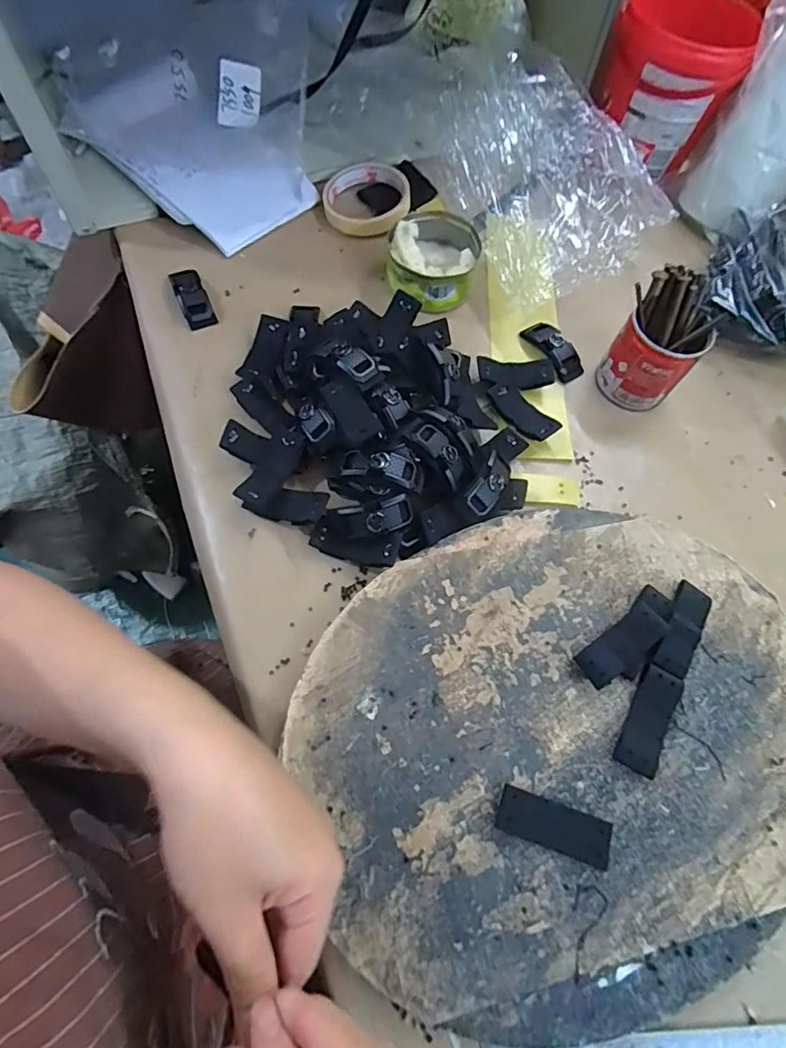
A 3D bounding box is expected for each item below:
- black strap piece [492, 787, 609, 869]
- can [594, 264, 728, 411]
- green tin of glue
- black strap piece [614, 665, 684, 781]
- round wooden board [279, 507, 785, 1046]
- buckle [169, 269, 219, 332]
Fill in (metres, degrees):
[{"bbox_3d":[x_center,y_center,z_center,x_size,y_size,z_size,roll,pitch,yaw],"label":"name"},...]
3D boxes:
[{"bbox_3d":[0.095,0.178,0.302,0.066,0.010,0.024,19,66,4],"label":"black strap piece"},{"bbox_3d":[0.215,-0.146,0.420,0.065,0.091,0.068,2,66,-4],"label":"can"},{"bbox_3d":[0.036,-0.243,0.471,0.077,0.044,0.095,14,66,2],"label":"green tin of glue"},{"bbox_3d":[0.165,0.126,0.330,0.025,0.009,0.065,31,68,9],"label":"black strap piece"},{"bbox_3d":[0.115,0.130,0.335,0.332,0.030,0.277,-17,69,-11],"label":"round wooden board"},{"bbox_3d":[-0.177,-0.201,0.453,0.025,0.021,0.058,-23,70,-14],"label":"buckle"}]

